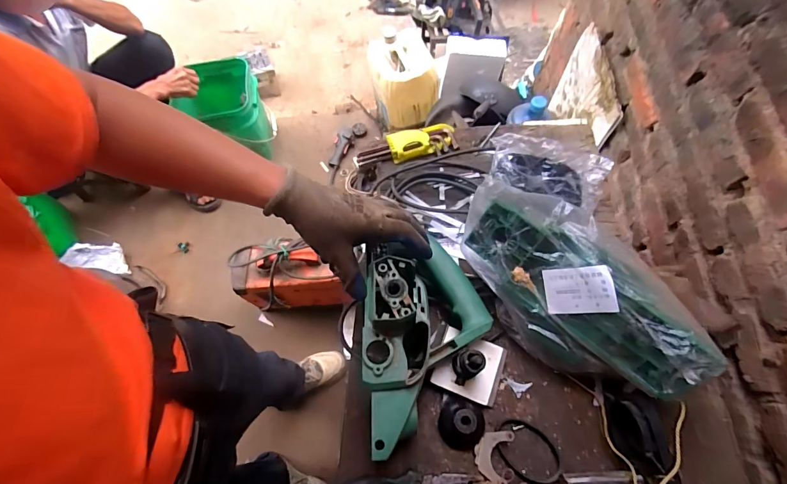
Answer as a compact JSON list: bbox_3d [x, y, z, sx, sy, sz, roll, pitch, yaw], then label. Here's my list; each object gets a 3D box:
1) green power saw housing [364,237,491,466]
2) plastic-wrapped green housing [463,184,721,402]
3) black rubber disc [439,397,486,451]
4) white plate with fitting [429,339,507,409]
[{"bbox_3d":[0.038,0.101,0.432,0.156,0.098,0.230,-9,66,-3],"label":"green power saw housing"},{"bbox_3d":[0.209,0.054,0.447,0.293,0.135,0.134,37,72,16],"label":"plastic-wrapped green housing"},{"bbox_3d":[0.083,0.220,0.447,0.054,0.036,0.053,0,66,1],"label":"black rubber disc"},{"bbox_3d":[0.098,0.149,0.453,0.082,0.082,0.073,20,68,10],"label":"white plate with fitting"}]

